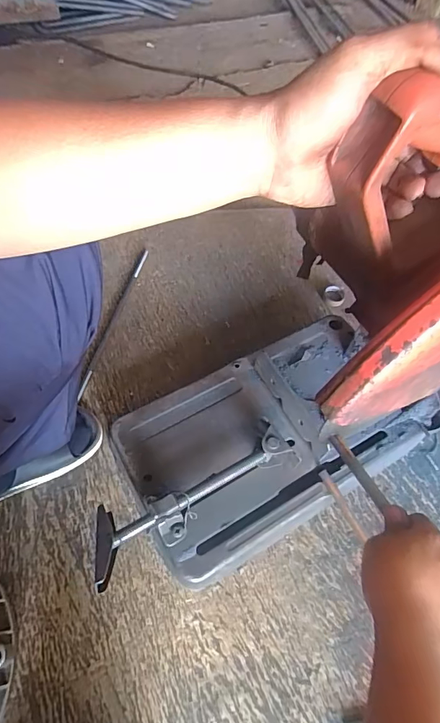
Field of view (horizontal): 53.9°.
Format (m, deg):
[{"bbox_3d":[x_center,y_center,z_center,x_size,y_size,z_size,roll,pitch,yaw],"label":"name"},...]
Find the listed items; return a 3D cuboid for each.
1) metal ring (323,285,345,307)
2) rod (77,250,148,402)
[{"bbox_3d":[0.230,-0.133,0.871,0.040,0.011,0.053,6,62,2],"label":"metal ring"},{"bbox_3d":[-0.198,-0.082,0.809,0.014,0.005,0.338,14,57,7],"label":"rod"}]

